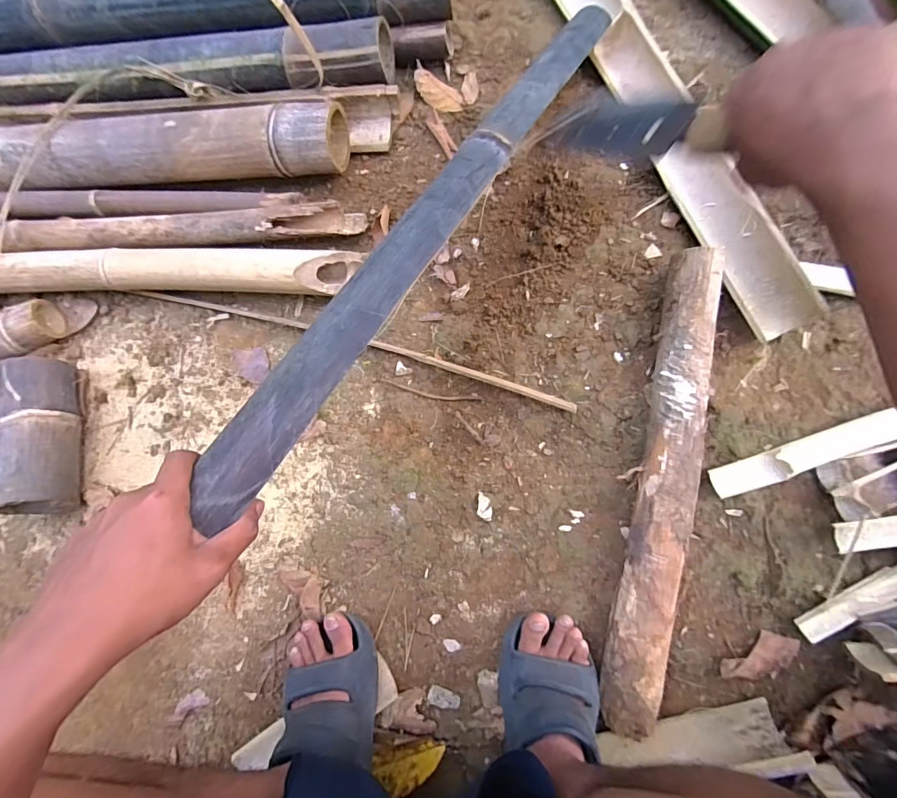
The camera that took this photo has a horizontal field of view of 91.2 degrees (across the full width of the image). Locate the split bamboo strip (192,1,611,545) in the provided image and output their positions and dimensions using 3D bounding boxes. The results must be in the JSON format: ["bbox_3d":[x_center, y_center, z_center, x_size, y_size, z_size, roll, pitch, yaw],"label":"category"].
[{"bbox_3d":[0.018,-0.238,0.472,0.054,0.015,0.807,27,65,8],"label":"split bamboo strip"}]

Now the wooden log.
[{"bbox_3d":[0.270,0.106,0.555,0.068,0.066,0.598,10,85,6],"label":"wooden log"}]

